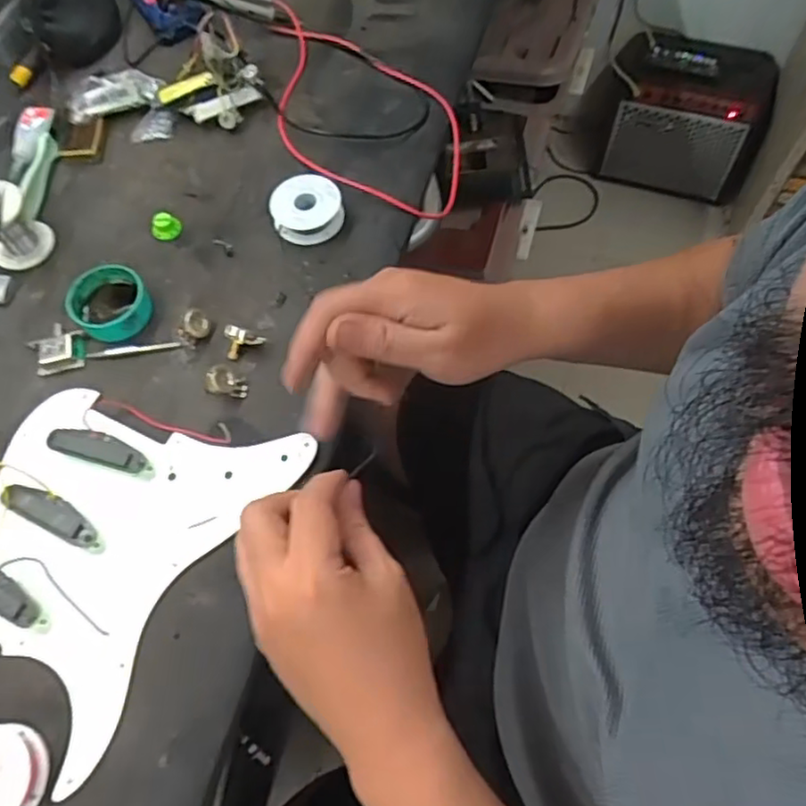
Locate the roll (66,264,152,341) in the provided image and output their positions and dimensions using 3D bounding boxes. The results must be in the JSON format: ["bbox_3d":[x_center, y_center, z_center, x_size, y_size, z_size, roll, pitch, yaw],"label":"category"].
[{"bbox_3d":[-0.247,-0.087,0.552,0.061,0.022,0.073,-27,67,-12],"label":"roll"}]

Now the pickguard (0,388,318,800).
[{"bbox_3d":[-0.219,0.092,0.471,0.194,0.020,0.250,27,67,12],"label":"pickguard"}]

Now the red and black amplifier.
[{"bbox_3d":[0.628,-0.636,1.495,0.321,0.282,0.207,12,65,9],"label":"red and black amplifier"}]

